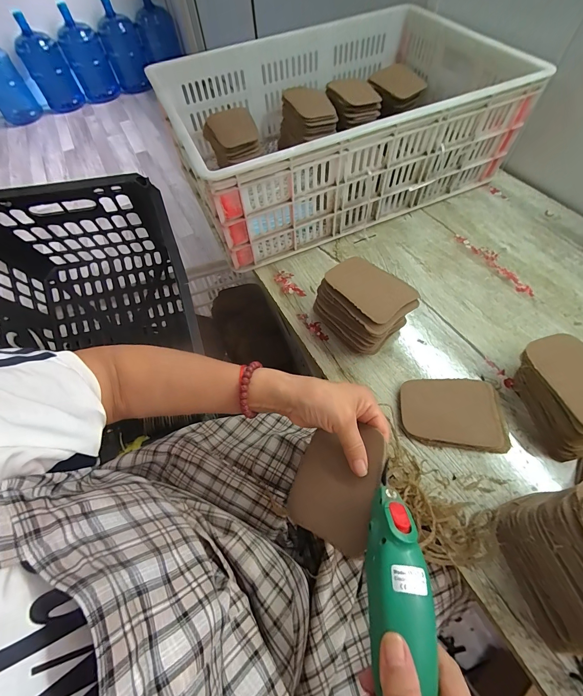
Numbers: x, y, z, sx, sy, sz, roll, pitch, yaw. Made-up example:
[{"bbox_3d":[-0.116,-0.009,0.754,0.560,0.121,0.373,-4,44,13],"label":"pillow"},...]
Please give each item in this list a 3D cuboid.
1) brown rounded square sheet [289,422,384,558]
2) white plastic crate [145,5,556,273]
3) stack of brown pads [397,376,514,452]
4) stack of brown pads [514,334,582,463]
[{"bbox_3d":[0.045,0.131,0.304,0.084,0.004,0.109,8,70,35],"label":"brown rounded square sheet"},{"bbox_3d":[0.092,-0.454,0.623,0.617,0.191,0.423,-22,61,-10],"label":"white plastic crate"},{"bbox_3d":[0.211,0.084,0.398,0.126,0.022,0.089,3,59,4],"label":"stack of brown pads"},{"bbox_3d":[0.351,0.057,0.380,0.096,0.066,0.140,-7,59,-1],"label":"stack of brown pads"}]

